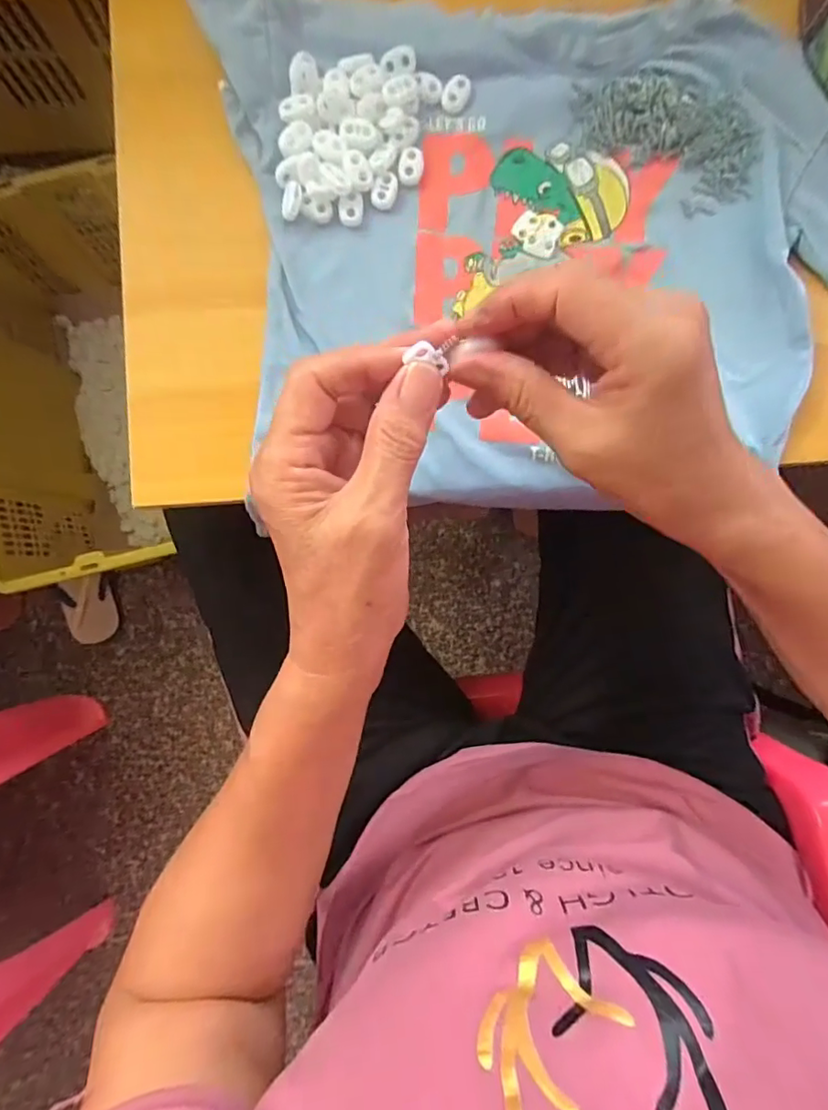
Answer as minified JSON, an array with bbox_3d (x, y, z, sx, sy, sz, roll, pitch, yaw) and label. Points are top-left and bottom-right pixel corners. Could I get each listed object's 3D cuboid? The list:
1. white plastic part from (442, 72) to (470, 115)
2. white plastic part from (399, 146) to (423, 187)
[{"bbox_3d":[0.026,-0.289,0.335,0.015,0.004,0.023,28,87,0],"label":"white plastic part"},{"bbox_3d":[-0.002,-0.241,0.332,0.014,0.004,0.023,8,87,-1],"label":"white plastic part"}]

